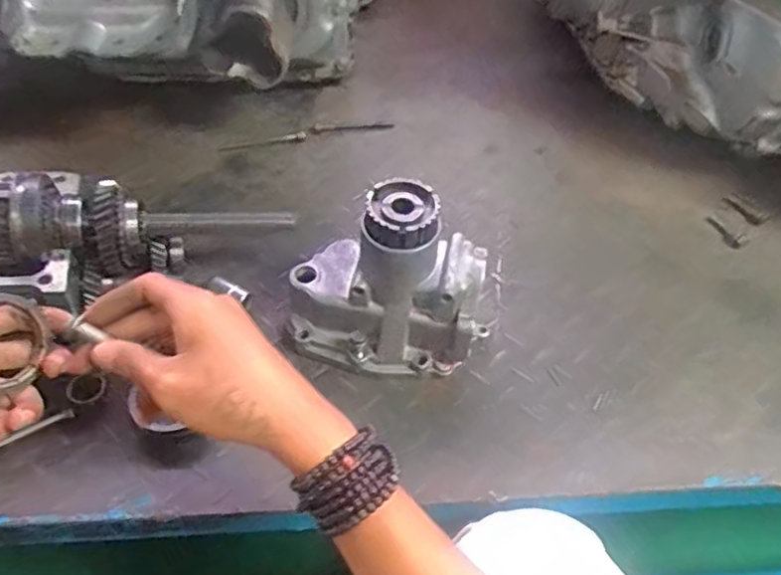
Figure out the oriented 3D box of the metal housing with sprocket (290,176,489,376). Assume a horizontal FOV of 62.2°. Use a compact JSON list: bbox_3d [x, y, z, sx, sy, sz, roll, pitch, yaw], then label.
[{"bbox_3d":[-0.006,-0.007,0.573,0.177,0.161,0.105,14,51,10],"label":"metal housing with sprocket"}]

